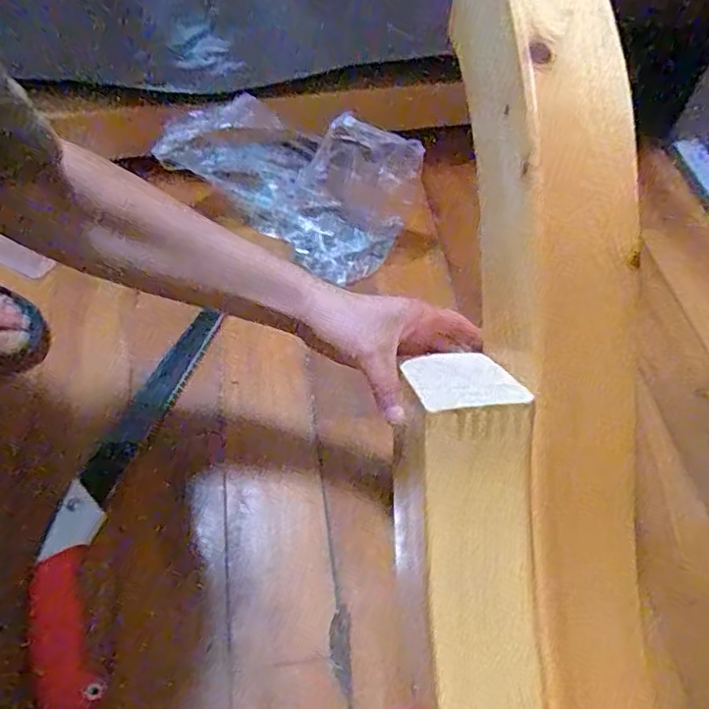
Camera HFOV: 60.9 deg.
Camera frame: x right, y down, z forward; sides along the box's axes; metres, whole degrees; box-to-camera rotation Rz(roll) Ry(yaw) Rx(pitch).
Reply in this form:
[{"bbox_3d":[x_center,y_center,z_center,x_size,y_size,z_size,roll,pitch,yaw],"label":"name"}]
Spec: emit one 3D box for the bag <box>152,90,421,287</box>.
[{"bbox_3d":[-0.074,-0.198,0.708,0.276,0.147,0.098,20,56,9],"label":"bag"}]

